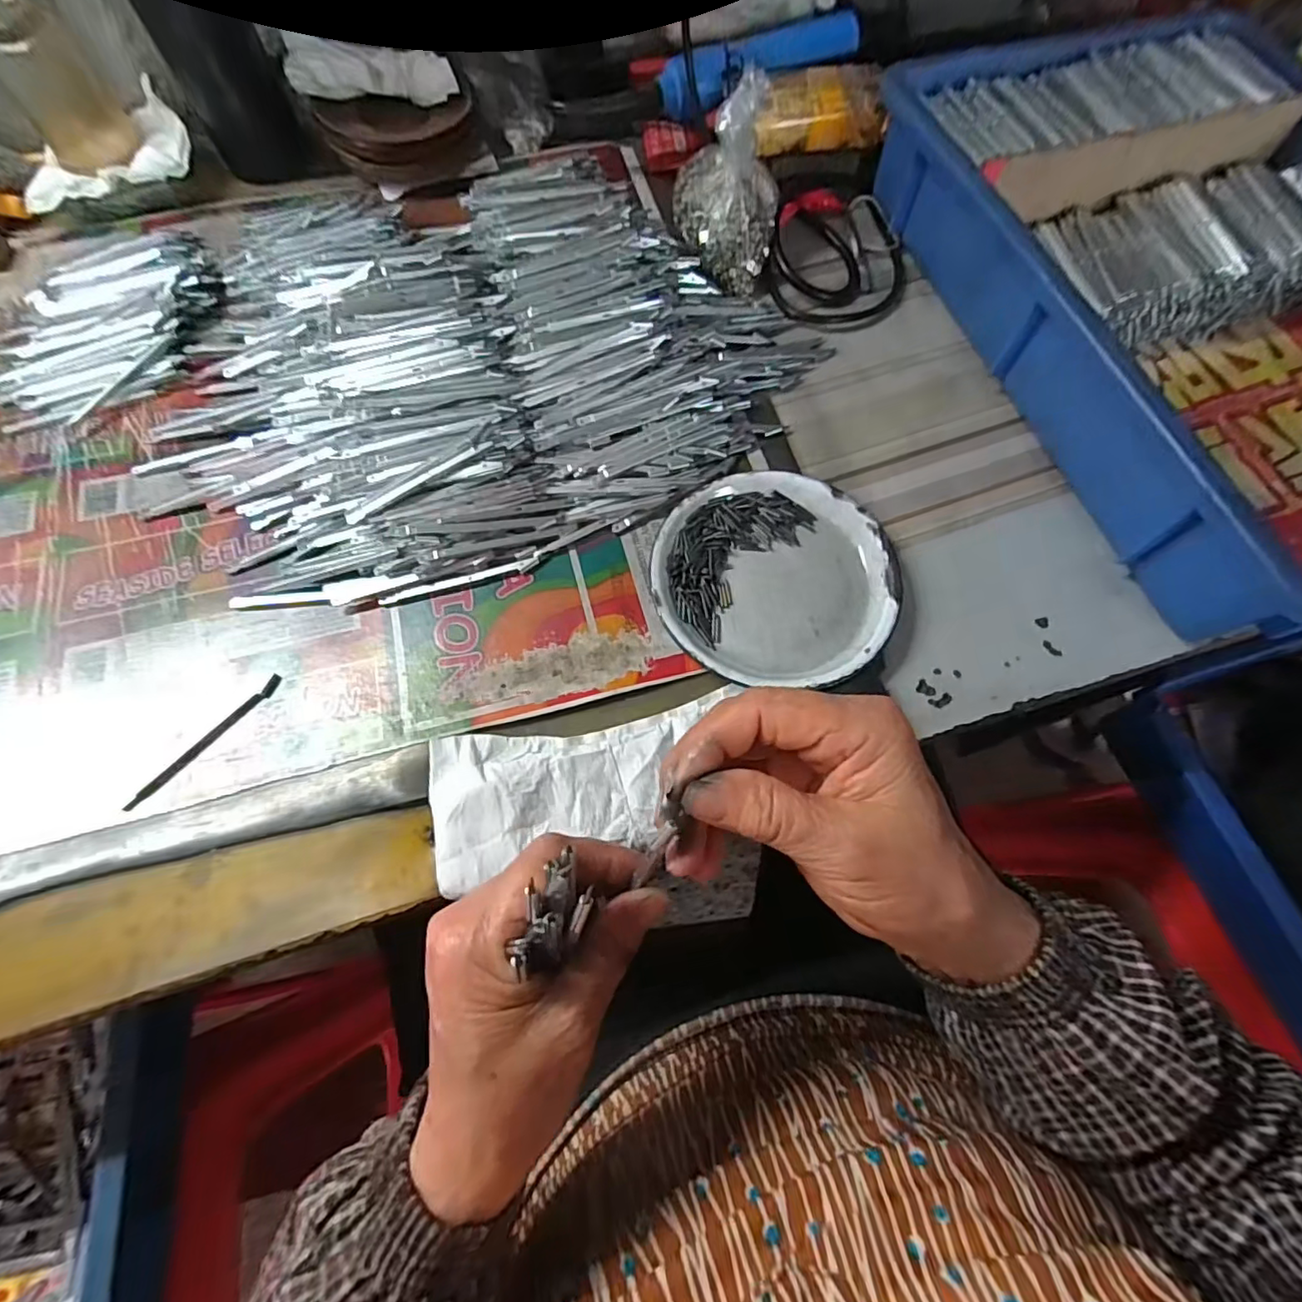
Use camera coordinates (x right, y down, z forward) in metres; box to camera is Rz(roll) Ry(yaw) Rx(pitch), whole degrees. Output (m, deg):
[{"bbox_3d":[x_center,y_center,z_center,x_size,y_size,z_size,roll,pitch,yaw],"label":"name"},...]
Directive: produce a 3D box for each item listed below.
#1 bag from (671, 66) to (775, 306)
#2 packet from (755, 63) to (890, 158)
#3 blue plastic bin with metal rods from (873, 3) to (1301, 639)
[{"bbox_3d":[0.052,-0.319,0.403,0.073,0.087,0.094,5,69,1],"label":"bag"},{"bbox_3d":[0.121,-0.397,0.435,0.097,0.034,0.047,-9,69,-5],"label":"packet"},{"bbox_3d":[0.365,-0.236,0.381,0.311,0.080,0.419,-15,70,-7],"label":"blue plastic bin with metal rods"}]

